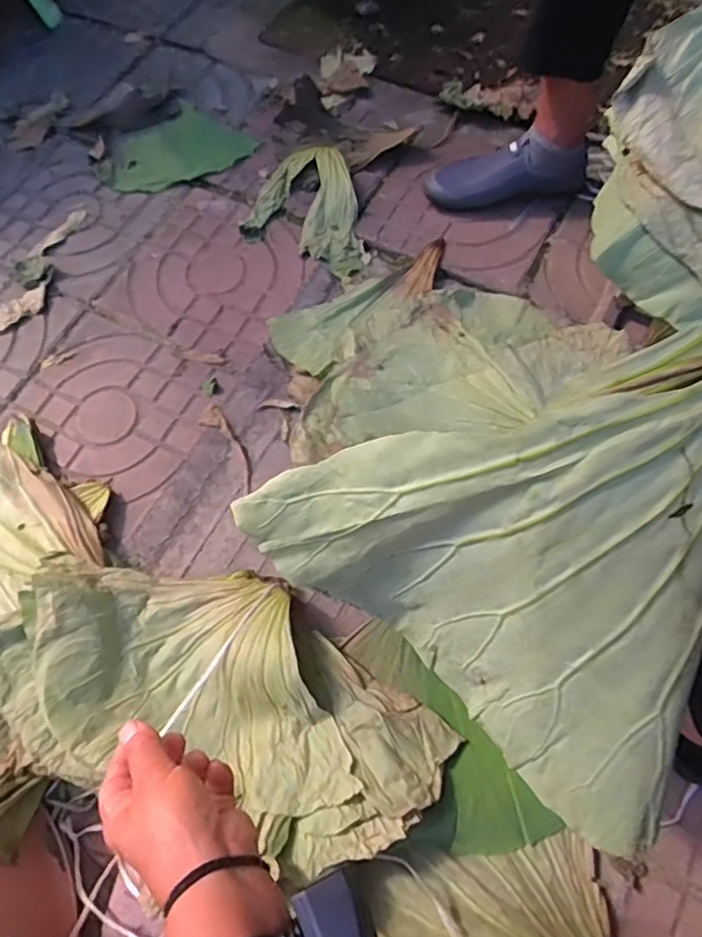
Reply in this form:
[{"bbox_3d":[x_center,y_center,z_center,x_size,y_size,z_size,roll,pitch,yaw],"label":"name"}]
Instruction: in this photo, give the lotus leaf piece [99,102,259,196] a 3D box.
[{"bbox_3d":[-0.331,-0.580,1.135,0.249,0.017,0.195,-41,72,-14],"label":"lotus leaf piece"}]

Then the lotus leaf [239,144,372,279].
[{"bbox_3d":[-0.084,-0.447,1.057,0.198,0.043,0.266,-6,68,-1],"label":"lotus leaf"}]

